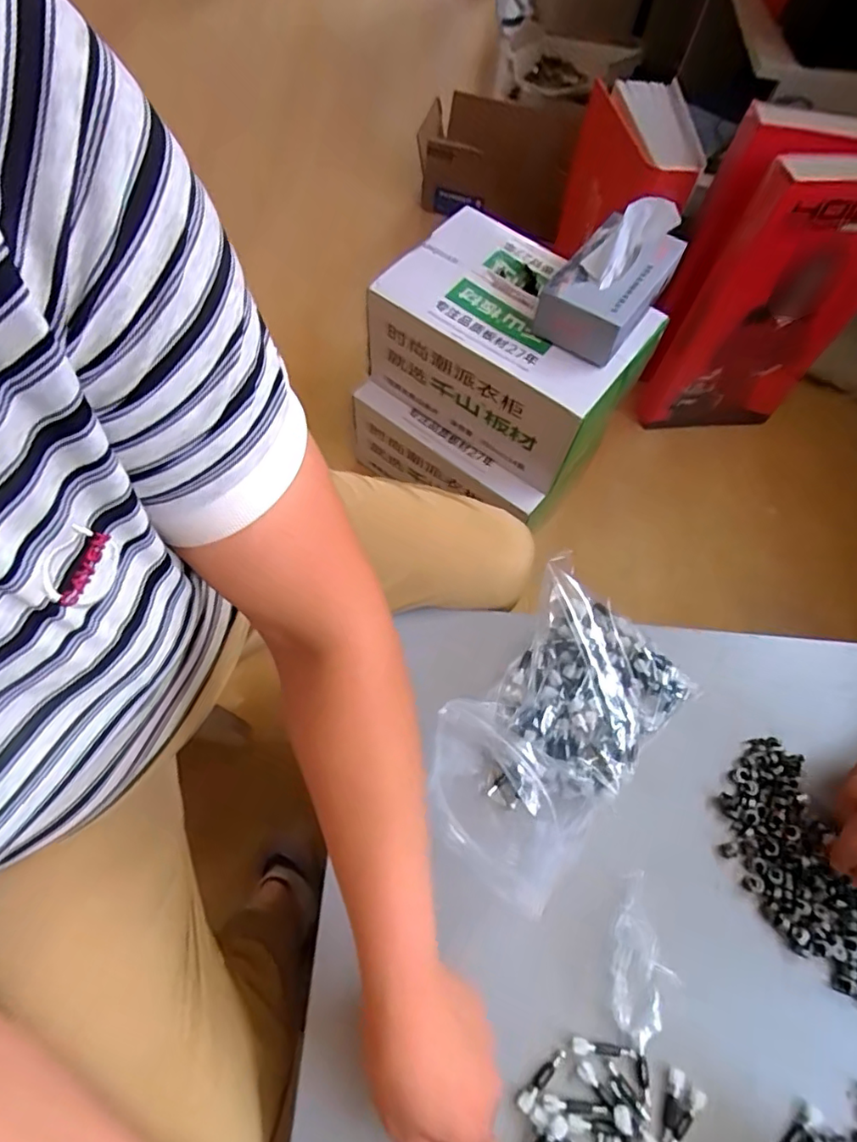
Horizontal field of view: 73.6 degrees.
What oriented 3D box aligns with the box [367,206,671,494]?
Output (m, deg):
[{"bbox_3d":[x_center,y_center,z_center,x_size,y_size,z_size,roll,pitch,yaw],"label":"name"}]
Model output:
[{"bbox_3d":[0.133,-0.357,0.918,0.383,0.185,0.252,35,68,12],"label":"box"}]

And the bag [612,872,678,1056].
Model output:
[{"bbox_3d":[0.158,0.287,0.425,0.042,0.022,0.108,4,61,-4],"label":"bag"}]

